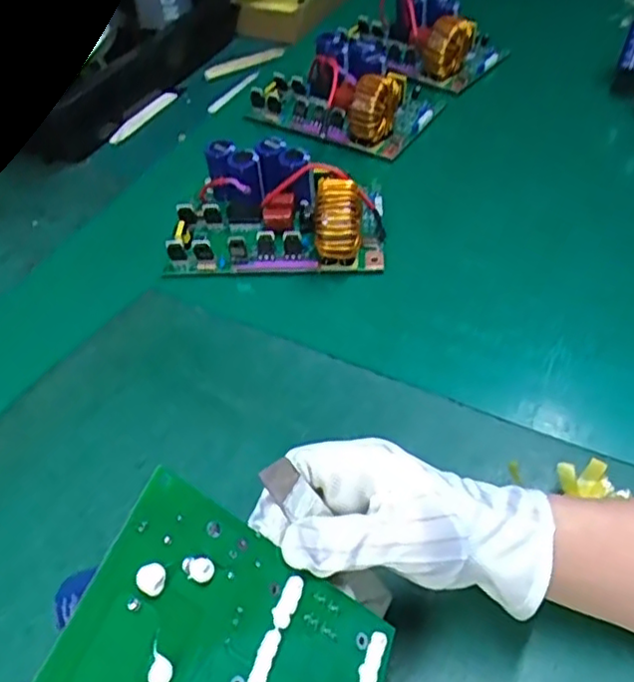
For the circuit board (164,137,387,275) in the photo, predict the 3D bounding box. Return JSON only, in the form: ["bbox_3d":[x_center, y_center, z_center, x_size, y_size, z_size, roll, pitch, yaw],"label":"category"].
[{"bbox_3d":[-0.035,-0.121,0.590,0.185,0.062,0.116,-1,48,4],"label":"circuit board"}]

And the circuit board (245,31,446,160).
[{"bbox_3d":[0.034,-0.279,0.723,0.182,0.061,0.145,27,55,26],"label":"circuit board"}]

